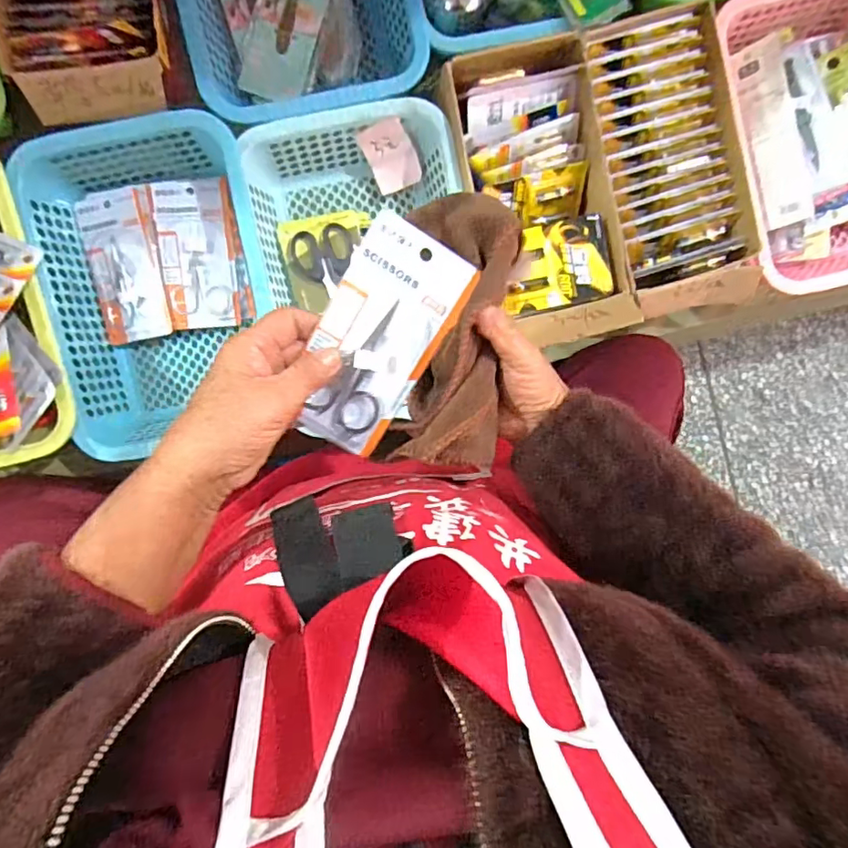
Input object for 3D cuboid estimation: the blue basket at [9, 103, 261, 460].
[{"bbox_3d":[-0.266,-0.136,0.575,0.210,0.099,0.306,-12,91,-5],"label":"blue basket"}]

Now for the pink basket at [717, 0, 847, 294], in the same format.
[{"bbox_3d":[0.432,-0.307,0.617,0.221,0.091,0.310,-13,91,-5],"label":"pink basket"}]

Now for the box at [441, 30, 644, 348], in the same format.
[{"bbox_3d":[0.120,-0.225,0.570,0.149,0.078,0.287,-17,91,-5],"label":"box"}]

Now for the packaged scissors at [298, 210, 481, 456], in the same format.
[{"bbox_3d":[-0.030,-0.052,0.368,0.075,0.006,0.150,25,108,-5],"label":"packaged scissors"}]

